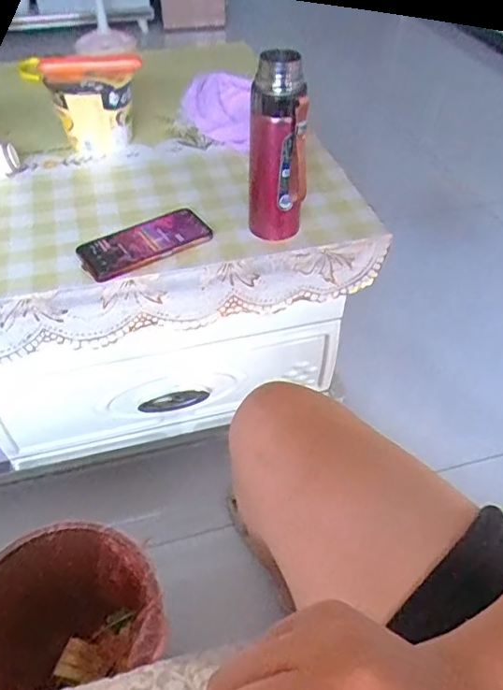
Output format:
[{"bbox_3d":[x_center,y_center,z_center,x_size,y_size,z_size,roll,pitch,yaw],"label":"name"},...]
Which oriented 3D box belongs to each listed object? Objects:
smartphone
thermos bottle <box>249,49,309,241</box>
[{"bbox_3d":[-0.134,-0.131,0.699,0.166,0.015,0.077,-21,51,-19],"label":"smartphone"},{"bbox_3d":[0.031,-0.220,0.644,0.056,0.212,0.061,-6,48,-7],"label":"thermos bottle"}]

